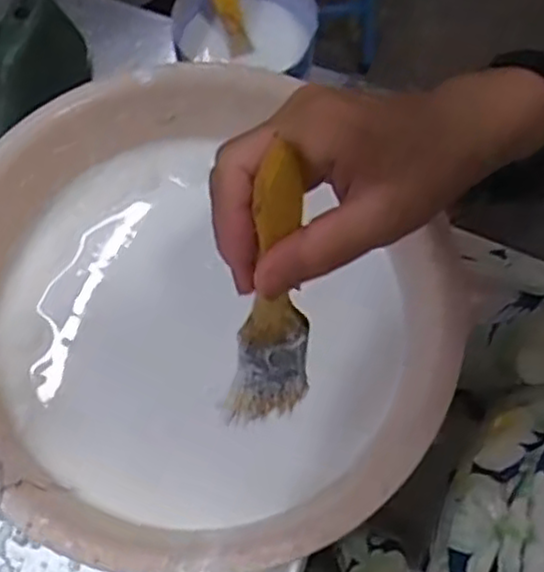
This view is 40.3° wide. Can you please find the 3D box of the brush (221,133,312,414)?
[{"bbox_3d":[0.006,0.006,0.331,0.039,0.146,0.008,-4,40,-19],"label":"brush"}]

